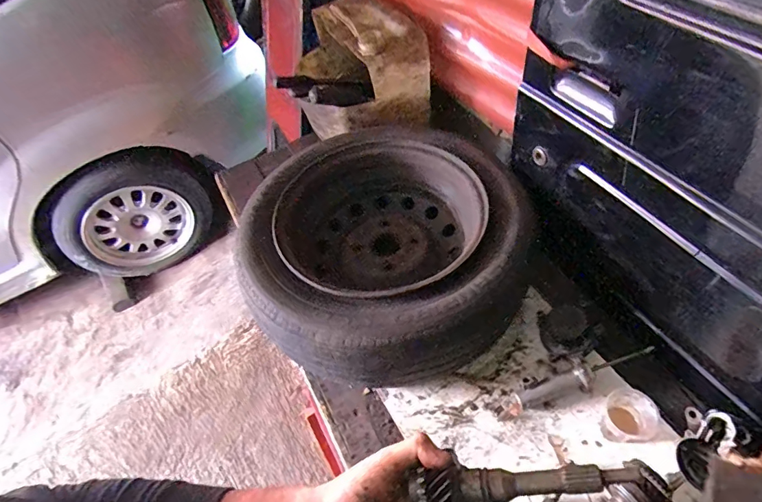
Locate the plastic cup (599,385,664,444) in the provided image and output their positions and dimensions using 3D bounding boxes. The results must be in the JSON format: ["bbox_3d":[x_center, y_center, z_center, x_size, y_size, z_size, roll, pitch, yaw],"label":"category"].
[{"bbox_3d":[0.377,0.252,0.690,0.073,0.078,0.072,-2,50,2],"label":"plastic cup"}]

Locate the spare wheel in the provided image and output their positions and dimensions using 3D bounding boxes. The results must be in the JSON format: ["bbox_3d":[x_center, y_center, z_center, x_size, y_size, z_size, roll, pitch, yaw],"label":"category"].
[{"bbox_3d":[-0.003,0.001,0.874,0.502,0.188,0.500,-2,50,2],"label":"spare wheel"}]

